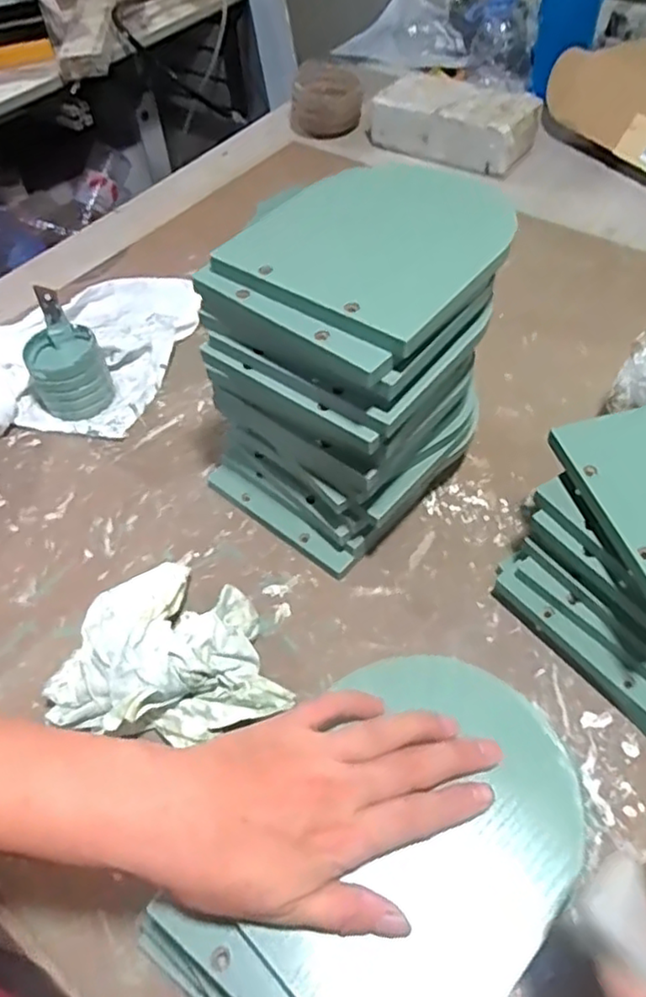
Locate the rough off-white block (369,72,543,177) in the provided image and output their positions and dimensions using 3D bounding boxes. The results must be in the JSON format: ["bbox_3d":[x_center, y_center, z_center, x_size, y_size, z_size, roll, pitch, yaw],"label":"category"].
[{"bbox_3d":[0.173,-0.504,0.881,0.209,0.059,0.100,30,60,24],"label":"rough off-white block"}]

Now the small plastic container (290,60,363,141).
[{"bbox_3d":[0.004,-0.578,0.956,0.102,0.066,0.084,-3,53,2],"label":"small plastic container"}]

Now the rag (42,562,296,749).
[{"bbox_3d":[-0.100,0.099,0.442,0.154,0.051,0.136,0,53,4],"label":"rag"}]

